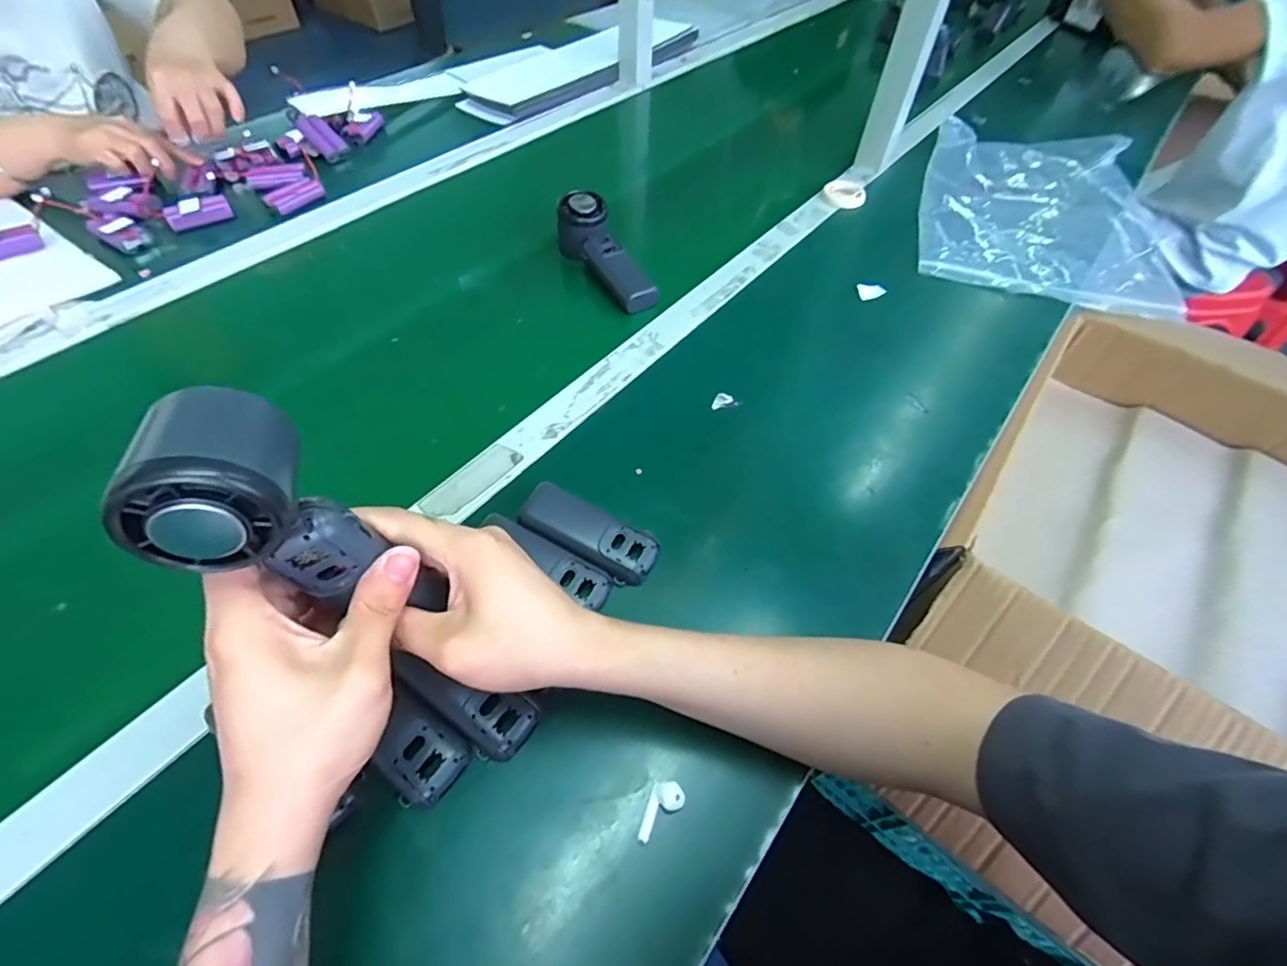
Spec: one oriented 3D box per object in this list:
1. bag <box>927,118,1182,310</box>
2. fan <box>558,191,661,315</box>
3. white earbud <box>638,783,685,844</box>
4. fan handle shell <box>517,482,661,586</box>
[{"bbox_3d":[0.522,-0.377,0.740,0.294,0.044,0.387,13,55,6],"label":"bag"},{"bbox_3d":[-0.039,-0.257,0.616,0.044,0.053,0.165,-28,60,-21],"label":"fan"},{"bbox_3d":[0.011,0.192,0.325,0.019,0.011,0.033,18,55,10],"label":"white earbud"},{"bbox_3d":[-0.042,0.039,0.428,0.107,0.019,0.041,24,57,14],"label":"fan handle shell"}]

